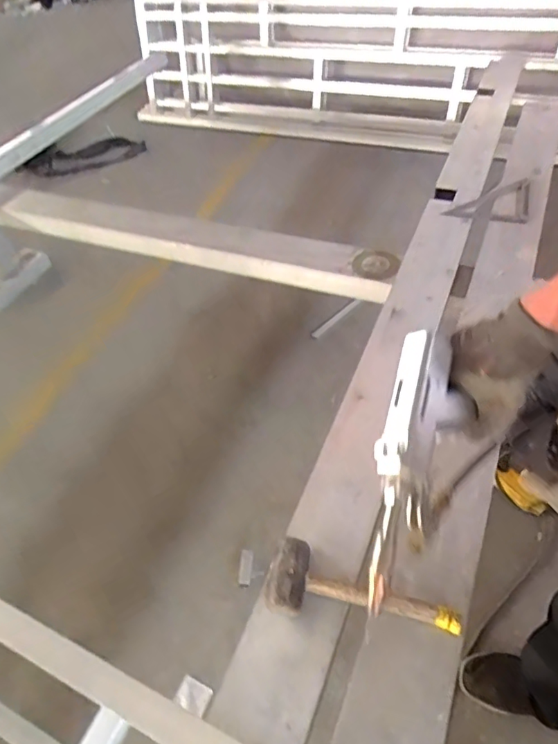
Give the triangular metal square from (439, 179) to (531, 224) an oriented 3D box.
[{"bbox_3d":[0.550,-0.449,1.285,0.189,0.018,0.219,17,54,19],"label":"triangular metal square"}]

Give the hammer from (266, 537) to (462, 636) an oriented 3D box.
[{"bbox_3d":[0.109,0.302,0.669,0.261,0.054,0.101,11,52,15],"label":"hammer"}]

